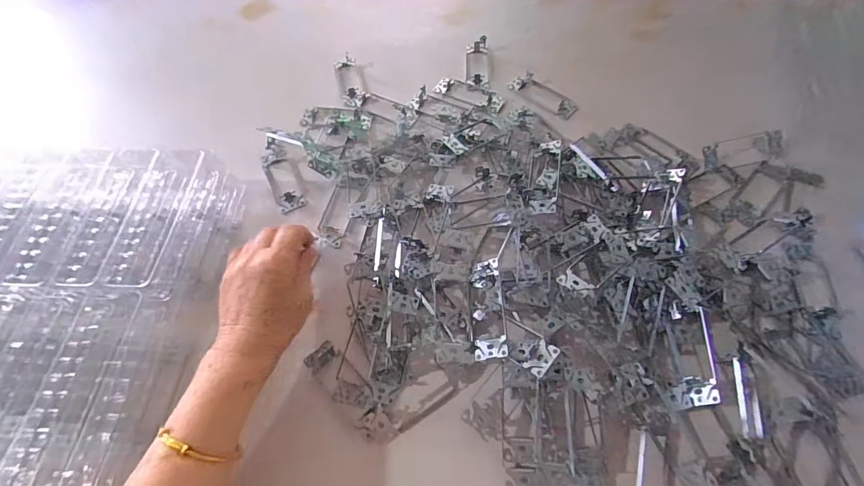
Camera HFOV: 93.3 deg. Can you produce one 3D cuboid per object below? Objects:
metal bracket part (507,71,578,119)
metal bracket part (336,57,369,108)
[{"bbox_3d":[0.161,-0.219,0.593,0.044,0.022,0.106,-37,66,-19],"label":"metal bracket part"},{"bbox_3d":[-0.124,-0.250,0.634,0.041,0.017,0.111,-14,60,-8],"label":"metal bracket part"}]

